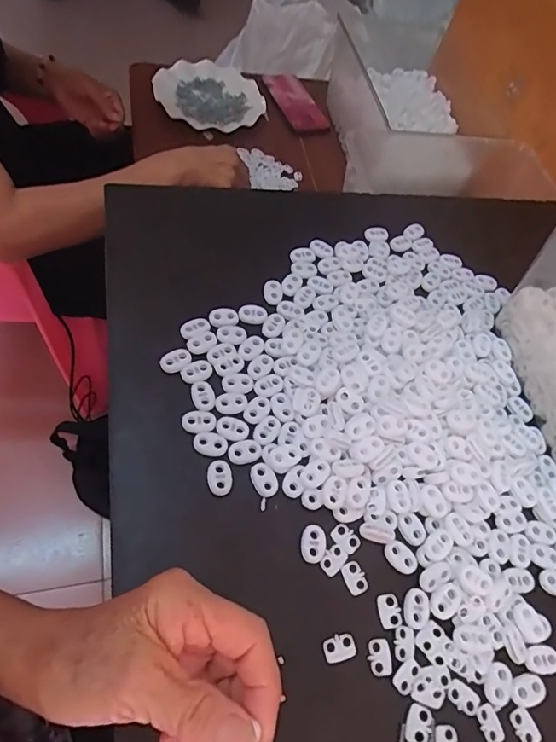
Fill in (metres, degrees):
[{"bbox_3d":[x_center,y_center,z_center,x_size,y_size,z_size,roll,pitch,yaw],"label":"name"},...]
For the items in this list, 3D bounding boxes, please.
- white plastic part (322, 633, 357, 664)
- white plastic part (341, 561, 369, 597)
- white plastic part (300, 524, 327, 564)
[{"bbox_3d":[0.036,0.161,0.280,0.019,0.004,0.013,-9,63,-16],"label":"white plastic part"},{"bbox_3d":[0.048,0.129,0.301,0.014,0.004,0.019,-18,66,-20],"label":"white plastic part"},{"bbox_3d":[0.023,0.108,0.304,0.016,0.004,0.022,8,60,-7],"label":"white plastic part"}]

